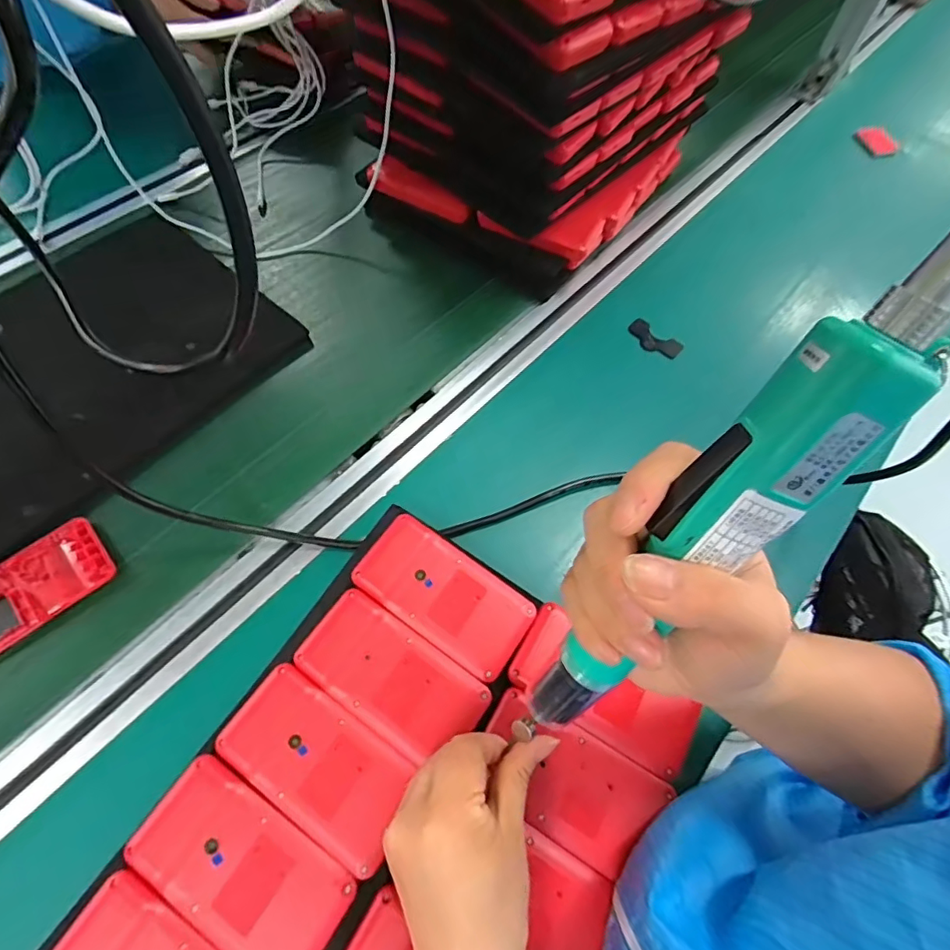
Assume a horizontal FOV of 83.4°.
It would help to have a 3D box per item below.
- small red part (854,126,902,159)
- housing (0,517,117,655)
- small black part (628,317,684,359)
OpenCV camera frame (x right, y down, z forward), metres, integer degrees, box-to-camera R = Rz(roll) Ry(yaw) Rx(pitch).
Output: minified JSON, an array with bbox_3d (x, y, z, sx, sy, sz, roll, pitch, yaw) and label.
[{"bbox_3d":[0.568,-0.471,0.753,0.012,0.032,0.081,-8,47,-7],"label":"small red part"},{"bbox_3d":[-0.324,0.086,0.379,0.120,0.009,0.060,-39,70,-20],"label":"housing"},{"bbox_3d":[0.179,-0.135,0.531,0.055,0.013,0.026,31,65,14],"label":"small black part"}]

